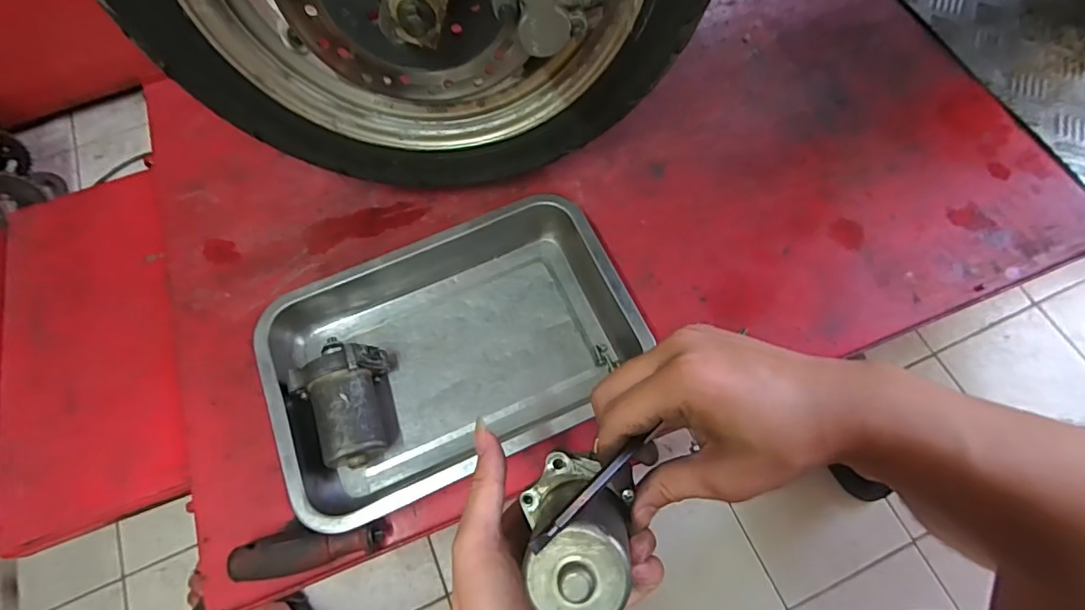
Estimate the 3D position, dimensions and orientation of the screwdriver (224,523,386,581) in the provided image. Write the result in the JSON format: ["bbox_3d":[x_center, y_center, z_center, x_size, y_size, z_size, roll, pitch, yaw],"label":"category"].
[{"bbox_3d":[-0.180,0.192,0.413,0.110,0.028,0.025,-10,68,-2],"label":"screwdriver"}]

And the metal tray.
[{"bbox_3d":[-0.075,0.039,0.466,0.306,0.049,0.205,-22,69,-8],"label":"metal tray"}]

